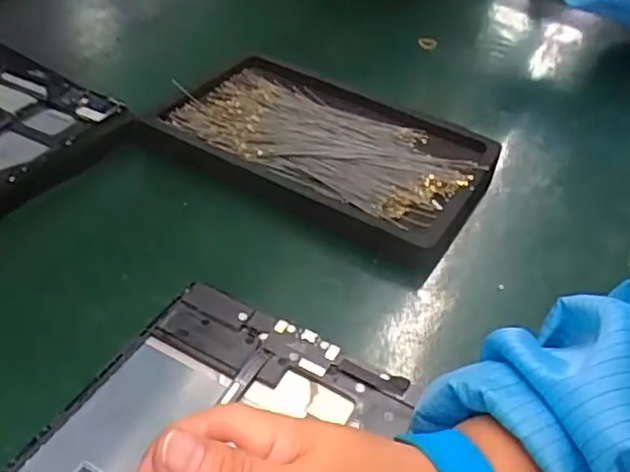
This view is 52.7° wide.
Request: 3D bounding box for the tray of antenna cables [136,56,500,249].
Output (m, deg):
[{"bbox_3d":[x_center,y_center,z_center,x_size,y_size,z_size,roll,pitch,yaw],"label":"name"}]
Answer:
[{"bbox_3d":[0.009,-0.074,0.507,0.251,0.034,0.161,24,41,17],"label":"tray of antenna cables"}]

